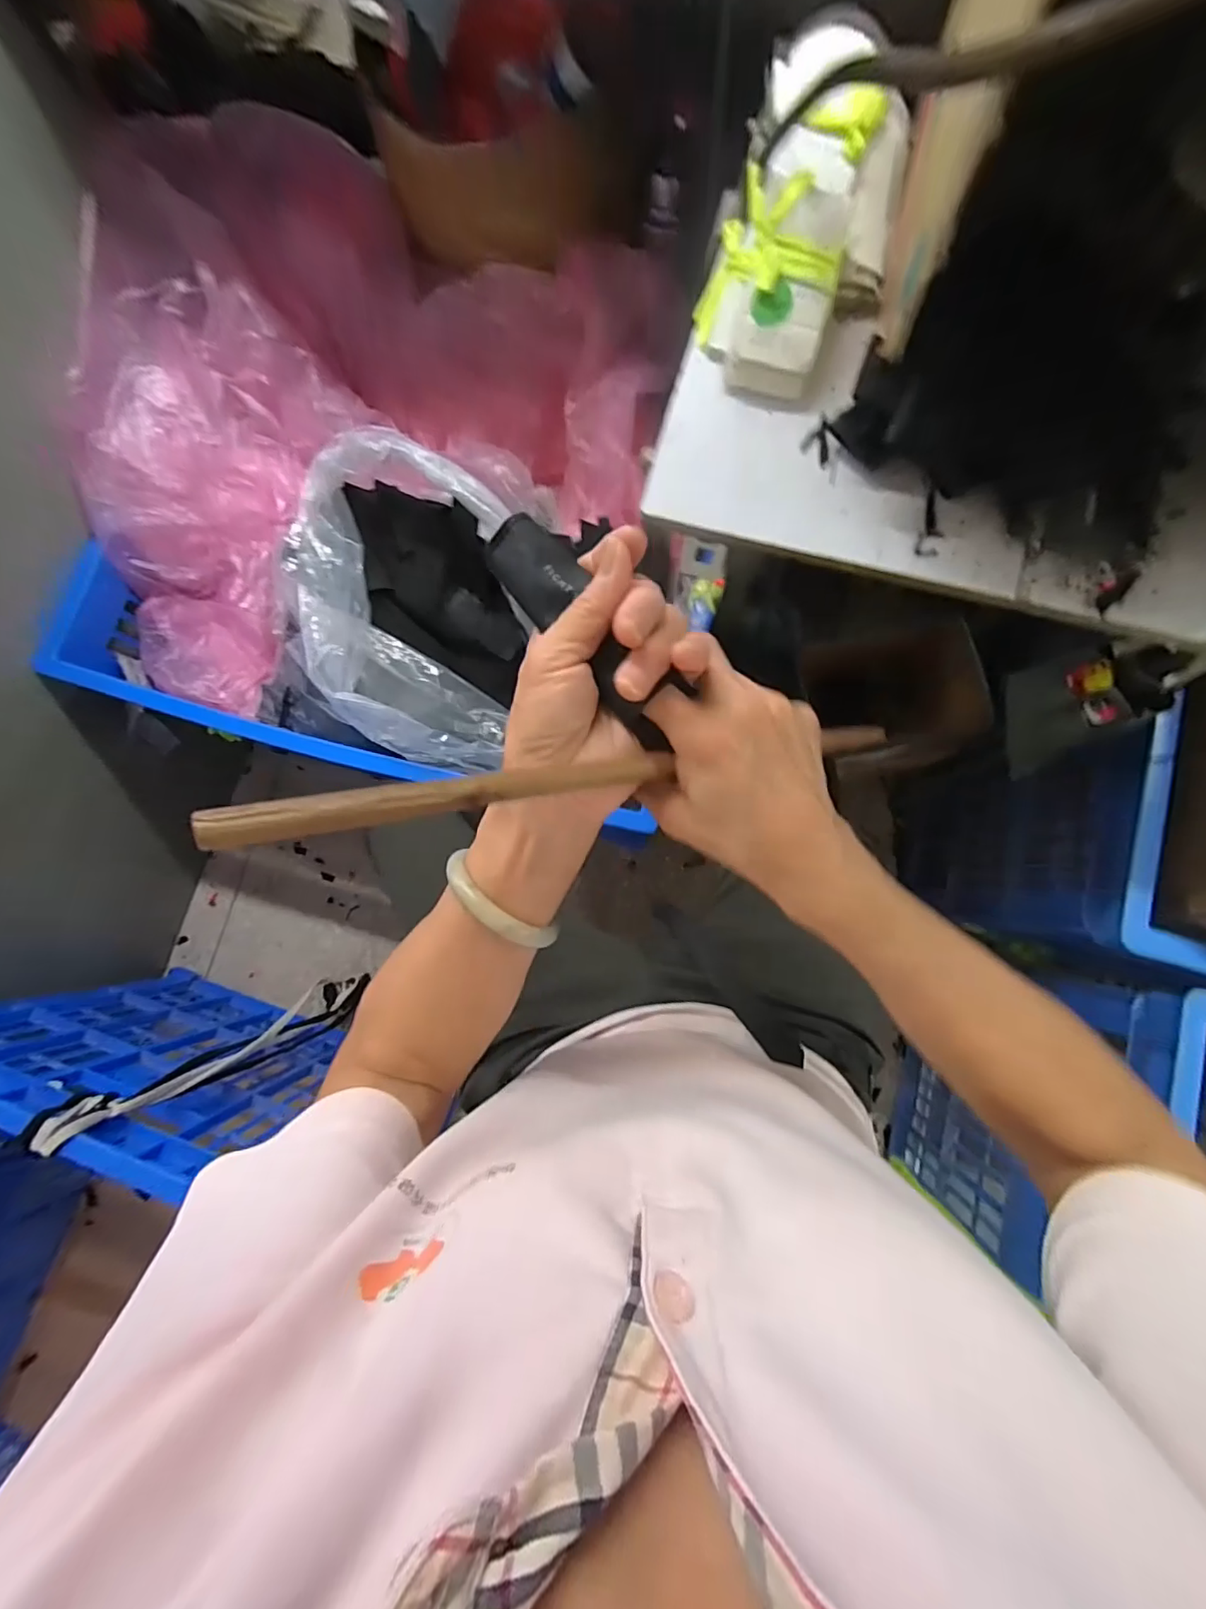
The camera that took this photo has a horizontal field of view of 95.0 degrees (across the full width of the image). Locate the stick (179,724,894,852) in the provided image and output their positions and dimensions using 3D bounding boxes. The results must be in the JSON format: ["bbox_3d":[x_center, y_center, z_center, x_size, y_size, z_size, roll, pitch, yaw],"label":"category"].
[{"bbox_3d":[0.025,-0.018,0.247,0.336,0.012,0.013,-10,79,-33],"label":"stick"}]

